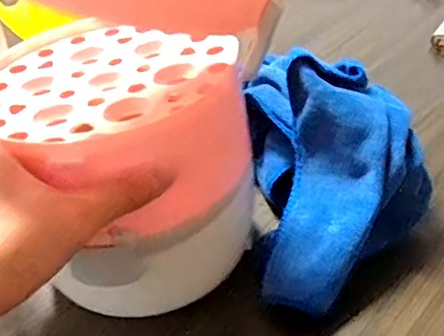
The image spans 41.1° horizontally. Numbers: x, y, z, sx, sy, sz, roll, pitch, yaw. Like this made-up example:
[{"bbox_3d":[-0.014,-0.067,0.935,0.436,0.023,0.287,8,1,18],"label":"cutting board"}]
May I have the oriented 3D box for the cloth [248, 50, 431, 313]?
[{"bbox_3d":[0.083,-0.003,0.433,0.124,0.113,0.199,-5,38,3],"label":"cloth"}]

